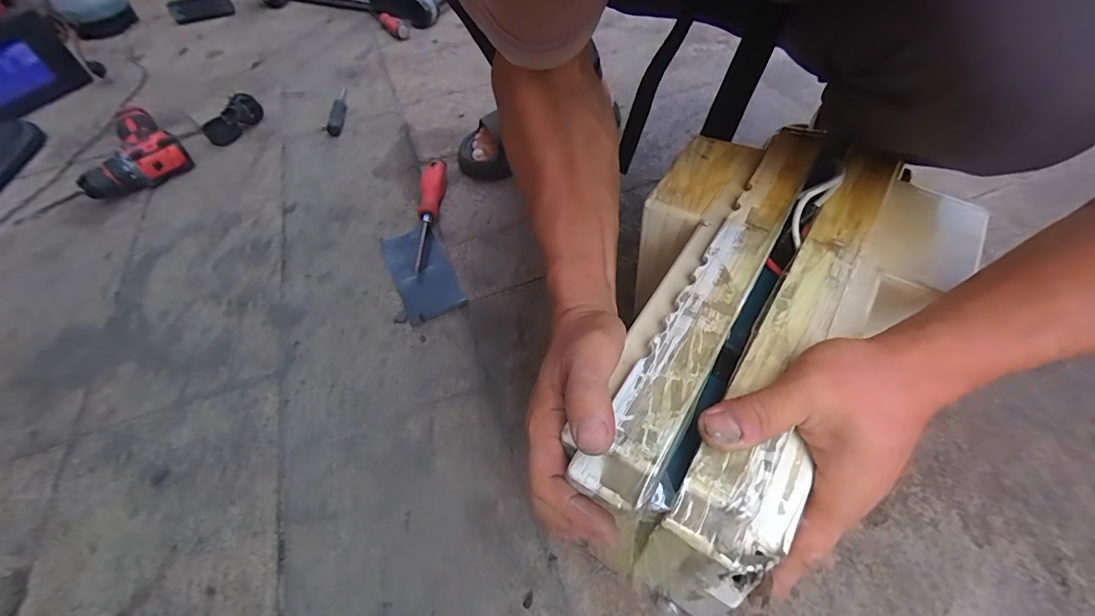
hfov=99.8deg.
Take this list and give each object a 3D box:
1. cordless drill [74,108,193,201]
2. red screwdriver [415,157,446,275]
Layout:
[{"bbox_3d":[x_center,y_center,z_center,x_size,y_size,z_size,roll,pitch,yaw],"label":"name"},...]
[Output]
[{"bbox_3d":[-0.686,-0.251,0.742,0.205,0.066,0.139,34,63,28],"label":"cordless drill"},{"bbox_3d":[-0.158,-0.142,0.628,0.032,0.028,0.230,-6,52,1],"label":"red screwdriver"}]

